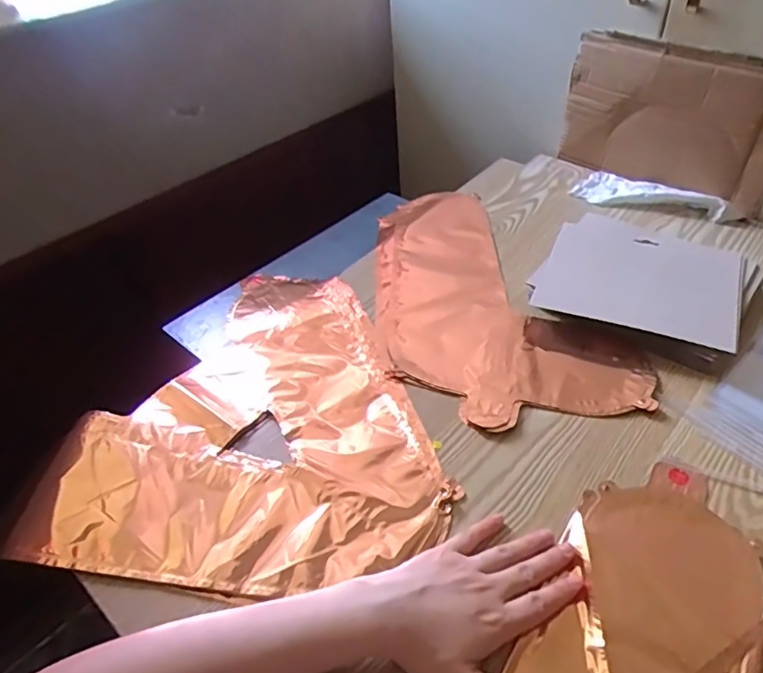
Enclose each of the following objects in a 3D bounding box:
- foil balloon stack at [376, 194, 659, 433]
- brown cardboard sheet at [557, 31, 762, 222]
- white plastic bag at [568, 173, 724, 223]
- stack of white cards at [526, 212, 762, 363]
[{"bbox_3d":[0.106,-0.056,0.657,0.234,0.015,0.412,-11,43,-7],"label":"foil balloon stack"},{"bbox_3d":[0.369,-0.277,0.730,0.026,0.179,0.275,-33,50,-28],"label":"brown cardboard sheet"},{"bbox_3d":[0.347,-0.186,0.743,0.070,0.029,0.175,-33,50,-28],"label":"white plastic bag"},{"bbox_3d":[0.289,-0.063,0.622,0.204,0.028,0.174,21,48,25],"label":"stack of white cards"}]

